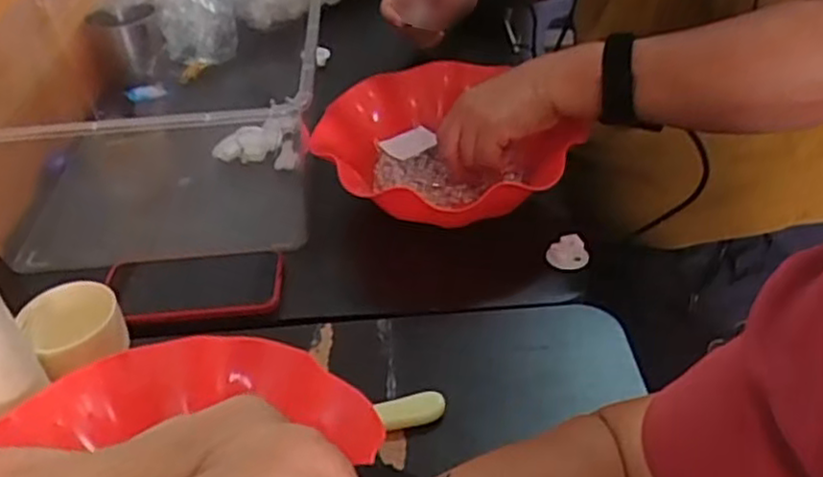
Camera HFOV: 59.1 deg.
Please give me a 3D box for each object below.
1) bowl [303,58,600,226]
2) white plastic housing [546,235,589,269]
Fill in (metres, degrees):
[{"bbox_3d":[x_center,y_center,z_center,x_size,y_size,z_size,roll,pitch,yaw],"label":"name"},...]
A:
[{"bbox_3d":[0.035,-0.075,0.665,0.220,0.083,0.220,-2,40,2],"label":"bowl"},{"bbox_3d":[0.126,0.013,0.588,0.031,0.027,0.008,-24,-5,5],"label":"white plastic housing"}]

